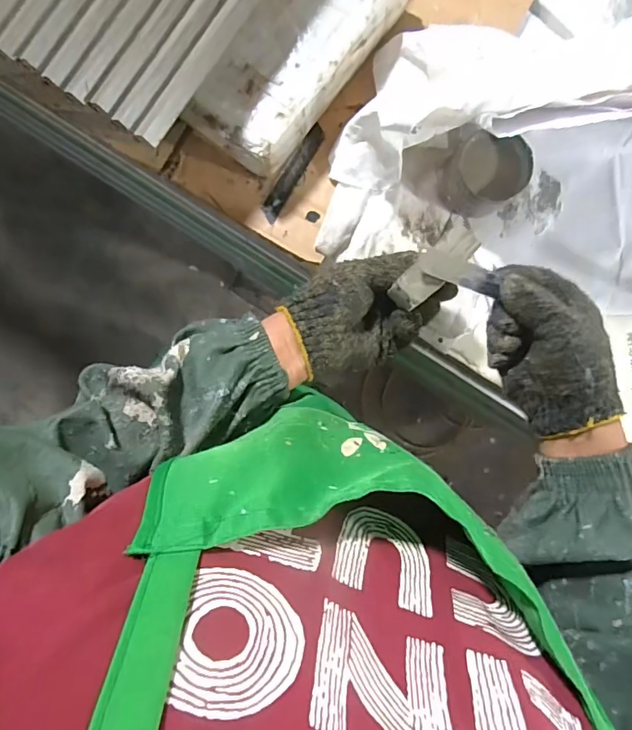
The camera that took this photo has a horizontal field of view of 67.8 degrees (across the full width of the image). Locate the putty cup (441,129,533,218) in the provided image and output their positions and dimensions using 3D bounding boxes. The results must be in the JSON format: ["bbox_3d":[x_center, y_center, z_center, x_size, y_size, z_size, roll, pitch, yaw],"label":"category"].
[{"bbox_3d":[0.150,-0.168,0.422,0.063,0.052,0.056,16,90,-4],"label":"putty cup"}]

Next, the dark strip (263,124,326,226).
[{"bbox_3d":[-0.020,-0.174,0.425,0.015,0.007,0.097,30,89,-4],"label":"dark strip"}]

